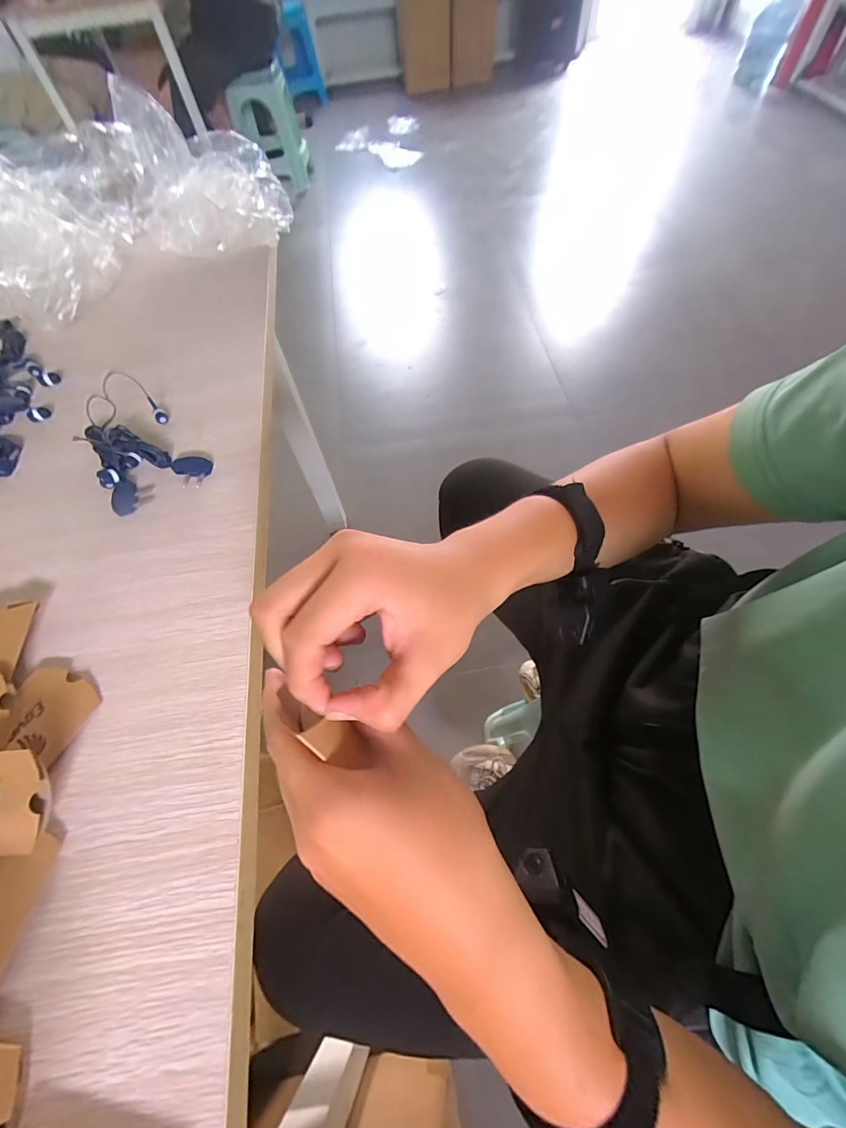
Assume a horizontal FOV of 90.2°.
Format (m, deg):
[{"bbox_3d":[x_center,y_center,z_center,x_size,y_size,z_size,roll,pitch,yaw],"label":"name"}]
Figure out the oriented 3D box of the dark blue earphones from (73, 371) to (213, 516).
[{"bbox_3d":[-0.269,-0.112,0.381,0.082,0.030,0.155,-42,66,-17],"label":"dark blue earphones"}]

